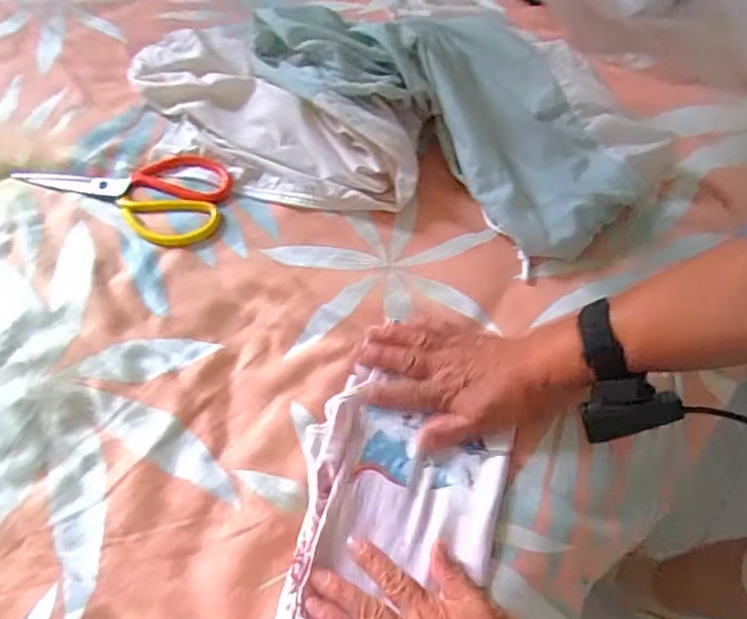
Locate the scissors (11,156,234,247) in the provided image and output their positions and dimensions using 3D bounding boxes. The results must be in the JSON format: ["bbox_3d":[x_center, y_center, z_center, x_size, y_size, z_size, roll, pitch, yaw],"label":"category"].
[{"bbox_3d":[-0.262,-0.122,0.592,0.223,0.011,0.111,7,58,0],"label":"scissors"}]

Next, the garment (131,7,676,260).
[{"bbox_3d":[0.020,-0.230,0.623,0.573,0.104,0.280,13,59,4],"label":"garment"}]

